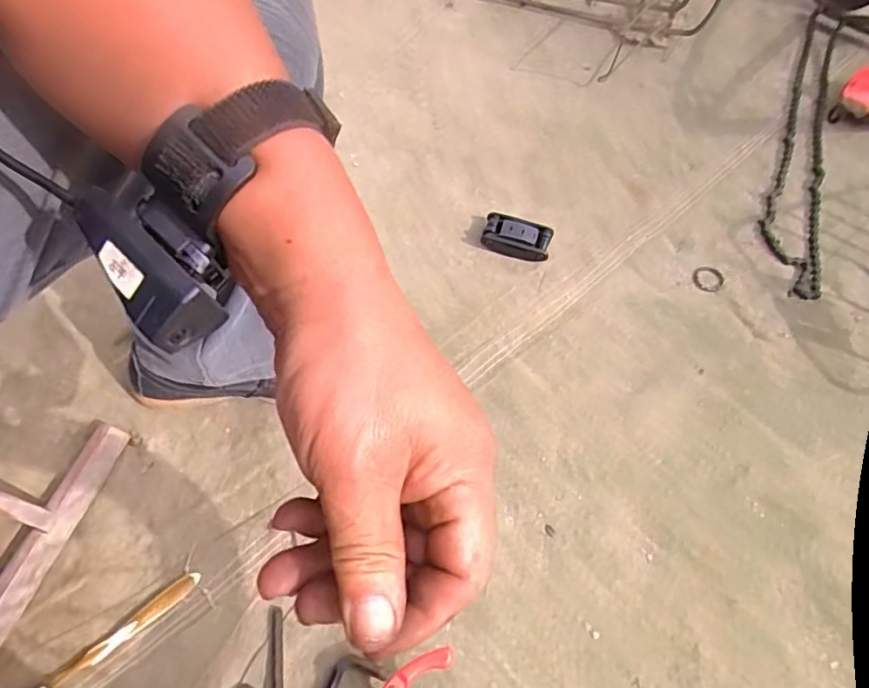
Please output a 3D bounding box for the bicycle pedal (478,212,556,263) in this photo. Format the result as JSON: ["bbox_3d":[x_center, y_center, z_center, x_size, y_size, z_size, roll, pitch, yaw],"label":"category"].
[{"bbox_3d":[0.105,-0.135,0.758,0.085,0.028,0.049,21,69,9],"label":"bicycle pedal"}]

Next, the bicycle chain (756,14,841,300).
[{"bbox_3d":[0.482,-0.264,0.786,0.075,0.014,0.448,16,72,2],"label":"bicycle chain"}]

